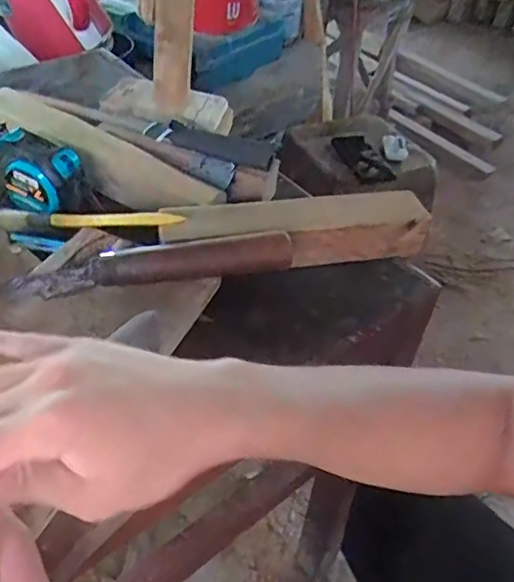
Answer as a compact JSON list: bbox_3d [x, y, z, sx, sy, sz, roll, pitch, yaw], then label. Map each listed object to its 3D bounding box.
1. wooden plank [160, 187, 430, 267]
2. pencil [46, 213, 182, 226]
[{"bbox_3d":[0.037,-0.059,0.519,0.241,0.048,0.049,-1,44,-7],"label":"wooden plank"},{"bbox_3d":[-0.117,-0.060,0.474,0.117,0.011,0.008,2,43,14],"label":"pencil"}]

